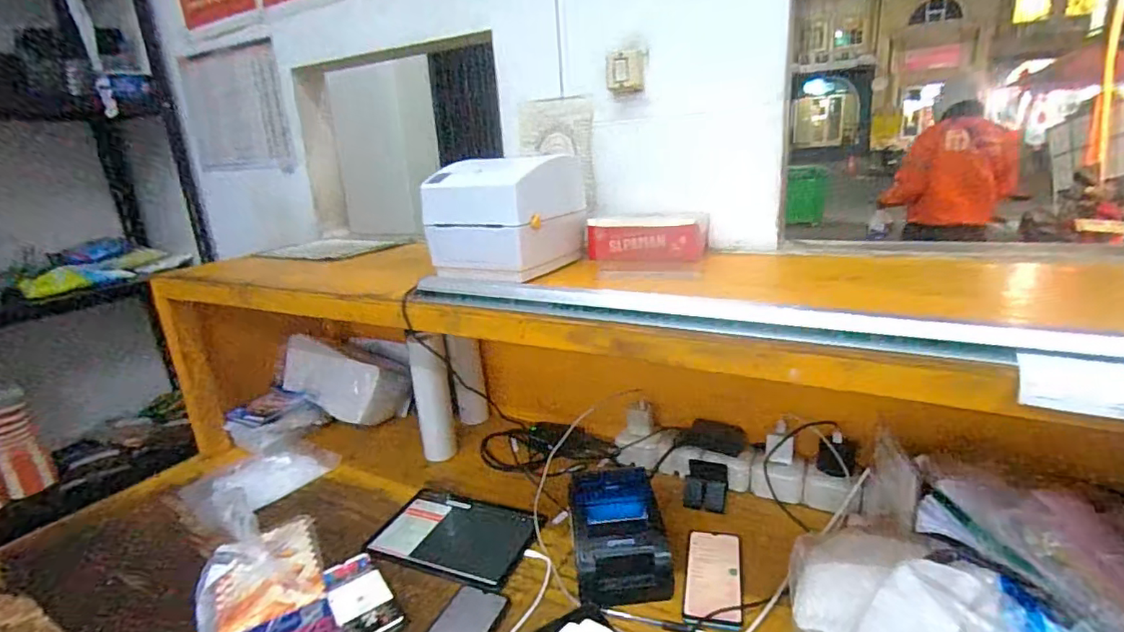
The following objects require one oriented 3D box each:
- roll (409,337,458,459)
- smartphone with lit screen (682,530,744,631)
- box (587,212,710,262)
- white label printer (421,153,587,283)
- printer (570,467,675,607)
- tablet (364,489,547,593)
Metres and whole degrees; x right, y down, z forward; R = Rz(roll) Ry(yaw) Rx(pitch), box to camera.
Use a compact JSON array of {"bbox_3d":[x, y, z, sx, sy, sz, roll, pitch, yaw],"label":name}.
[{"bbox_3d":[-0.253,0.161,1.068,0.068,0.240,0.054,-9,18,-15],"label":"roll"},{"bbox_3d":[0.208,0.351,0.744,0.075,0.006,0.166,1,18,16],"label":"smartphone with lit screen"},{"bbox_3d":[0.138,-0.127,0.874,0.179,0.066,0.101,4,19,25],"label":"box"},{"bbox_3d":[-0.080,-0.155,0.832,0.181,0.150,0.190,5,19,26],"label":"white label printer"},{"bbox_3d":[0.078,0.304,0.753,0.126,0.105,0.131,-5,17,-4],"label":"printer"},{"bbox_3d":[-0.168,0.343,0.865,0.250,0.008,0.169,4,19,24],"label":"tablet"}]

